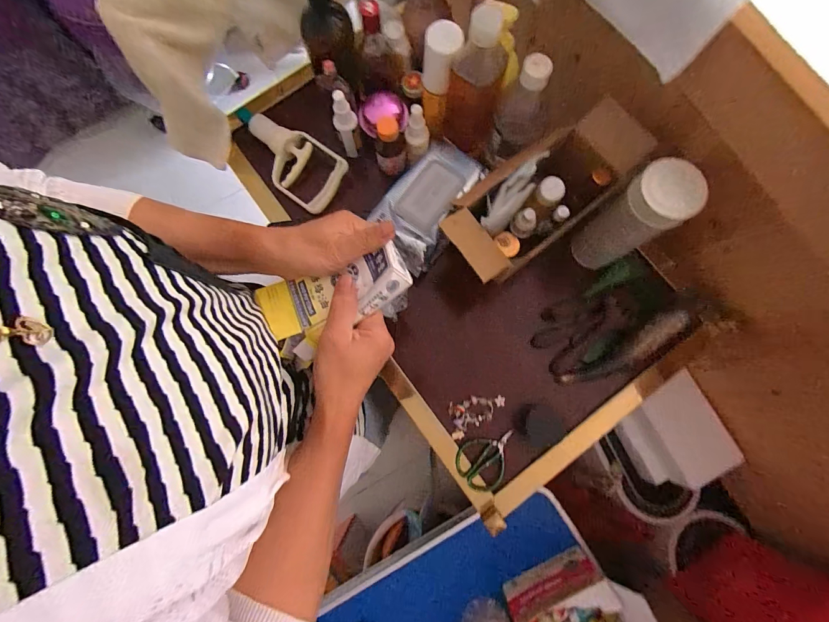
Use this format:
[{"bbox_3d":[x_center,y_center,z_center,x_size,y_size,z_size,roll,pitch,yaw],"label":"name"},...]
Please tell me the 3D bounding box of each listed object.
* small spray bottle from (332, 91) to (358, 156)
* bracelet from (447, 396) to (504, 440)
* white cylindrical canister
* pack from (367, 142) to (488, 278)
[{"bbox_3d":[-0.098,-0.271,0.515,0.032,0.097,0.025,-25,80,-4],"label":"small spray bottle"},{"bbox_3d":[0.085,0.139,0.504,0.090,0.014,0.046,-30,81,-5],"label":"bracelet"},{"bbox_3d":[0.259,-0.104,0.444,0.062,0.188,0.068,-35,81,-5],"label":"white cylindrical canister"},{"bbox_3d":[0.015,-0.159,0.510,0.101,0.034,0.184,33,82,6],"label":"pack"}]

